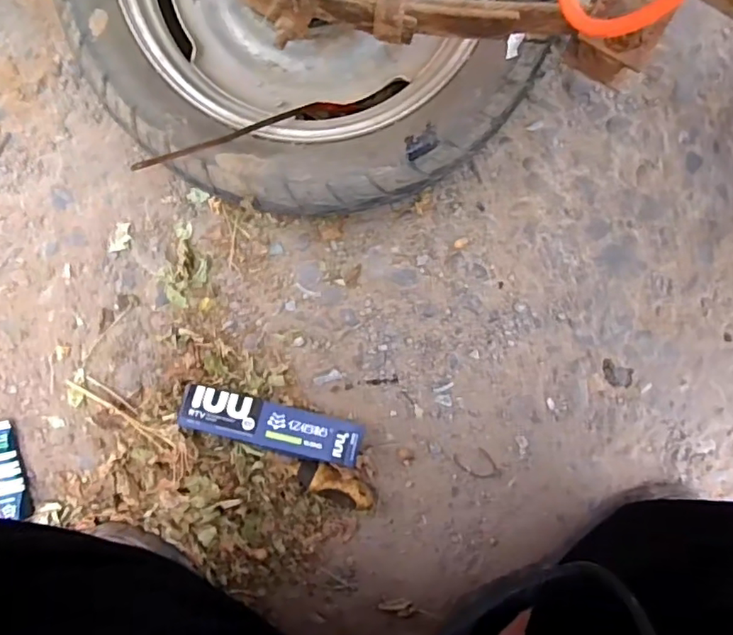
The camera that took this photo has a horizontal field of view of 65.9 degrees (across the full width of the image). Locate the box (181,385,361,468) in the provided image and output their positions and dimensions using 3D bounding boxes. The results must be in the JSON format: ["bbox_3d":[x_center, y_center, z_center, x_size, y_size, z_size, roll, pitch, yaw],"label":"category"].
[{"bbox_3d":[-0.091,0.105,0.552,0.175,0.044,0.046,16,95,-1],"label":"box"}]

